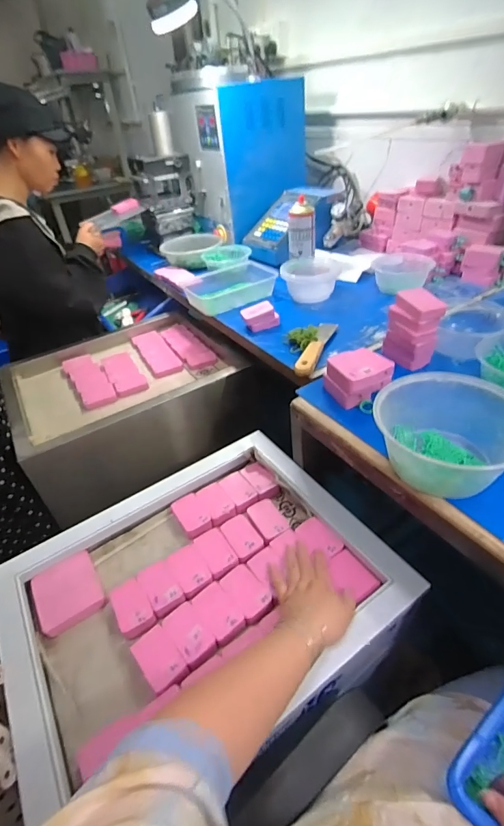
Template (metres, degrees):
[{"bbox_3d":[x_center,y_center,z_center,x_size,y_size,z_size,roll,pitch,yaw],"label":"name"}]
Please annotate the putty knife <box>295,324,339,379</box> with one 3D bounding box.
[{"bbox_3d":[0.121,-0.125,0.742,0.034,0.018,0.192,12,43,20],"label":"putty knife"}]

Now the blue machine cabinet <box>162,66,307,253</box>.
[{"bbox_3d":[-0.032,-0.766,1.196,0.304,0.388,0.293,-23,42,-19],"label":"blue machine cabinet"}]

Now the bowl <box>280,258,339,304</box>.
[{"bbox_3d":[0.139,-0.329,0.950,0.132,0.073,0.133,1,40,9],"label":"bowl"}]

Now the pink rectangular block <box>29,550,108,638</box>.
[{"bbox_3d":[-0.279,0.272,0.601,0.089,0.021,0.098,-26,43,-22],"label":"pink rectangular block"}]

